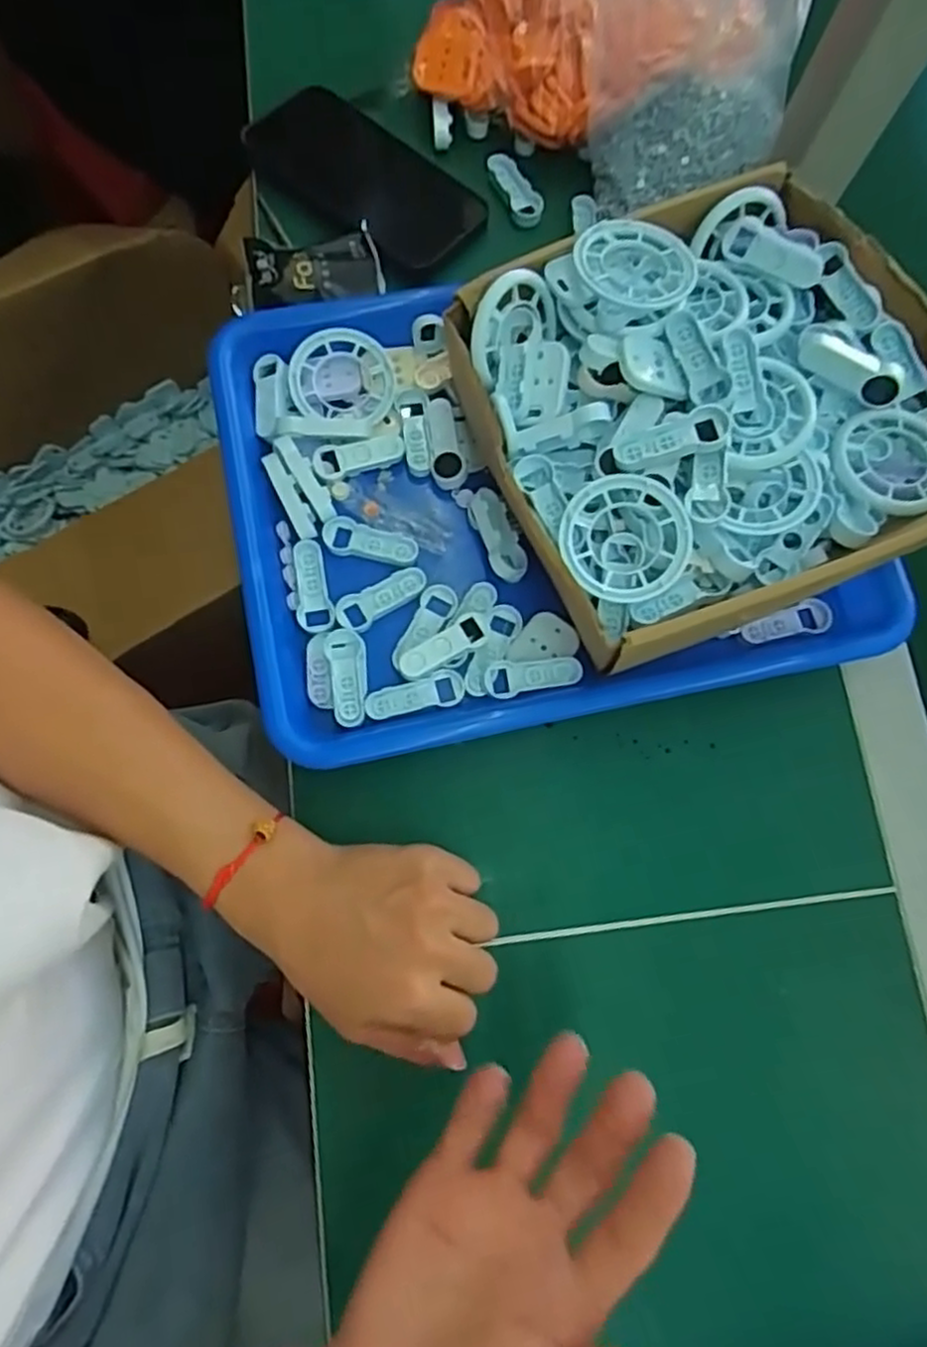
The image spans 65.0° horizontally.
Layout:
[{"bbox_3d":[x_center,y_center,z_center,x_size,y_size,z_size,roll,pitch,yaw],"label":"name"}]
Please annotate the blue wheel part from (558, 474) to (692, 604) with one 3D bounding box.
[{"bbox_3d":[0.072,-0.060,0.326,0.055,0.013,0.055,-10,85,4],"label":"blue wheel part"}]

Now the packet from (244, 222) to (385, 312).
[{"bbox_3d":[-0.084,-0.227,0.406,0.073,0.014,0.047,-11,77,-7],"label":"packet"}]

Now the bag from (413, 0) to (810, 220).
[{"bbox_3d":[0.086,-0.384,0.392,0.208,0.159,0.122,28,76,3],"label":"bag"}]

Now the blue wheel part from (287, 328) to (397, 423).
[{"bbox_3d":[-0.067,-0.165,0.403,0.056,0.011,0.051,4,93,-8],"label":"blue wheel part"}]

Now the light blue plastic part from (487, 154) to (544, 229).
[{"bbox_3d":[0.032,-0.301,0.452,0.017,0.011,0.050,-33,91,-9],"label":"light blue plastic part"}]

